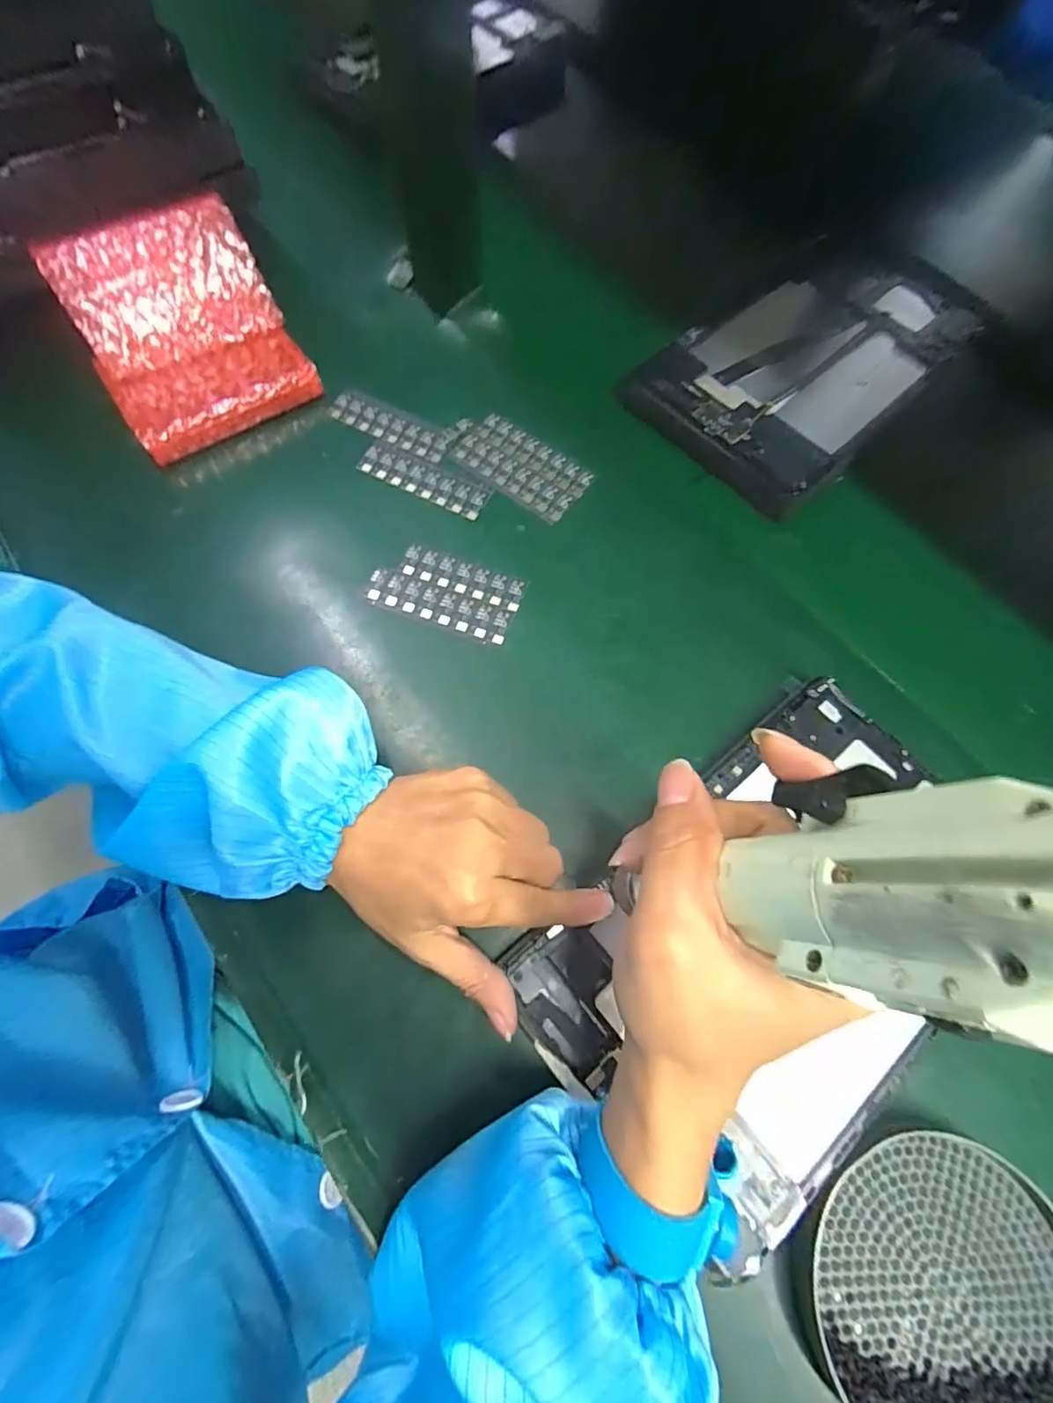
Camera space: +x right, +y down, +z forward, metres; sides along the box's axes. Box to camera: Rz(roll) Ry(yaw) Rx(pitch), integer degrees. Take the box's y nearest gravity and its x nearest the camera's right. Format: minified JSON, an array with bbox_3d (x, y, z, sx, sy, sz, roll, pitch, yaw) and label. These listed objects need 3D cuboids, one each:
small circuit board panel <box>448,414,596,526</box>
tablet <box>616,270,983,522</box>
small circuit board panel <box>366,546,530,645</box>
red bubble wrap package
[{"bbox_3d":[-0.005,-0.164,0.382,0.093,0.005,0.050,36,72,10],"label":"small circuit board panel"},{"bbox_3d":[0.210,-0.259,0.415,0.153,0.026,0.246,43,73,12],"label":"tablet"},{"bbox_3d":[-0.050,-0.069,0.346,0.091,0.004,0.049,19,71,5],"label":"small circuit board panel"},{"bbox_3d":[-0.228,-0.246,0.371,0.127,0.082,0.119,-30,73,-12],"label":"red bubble wrap package"}]

